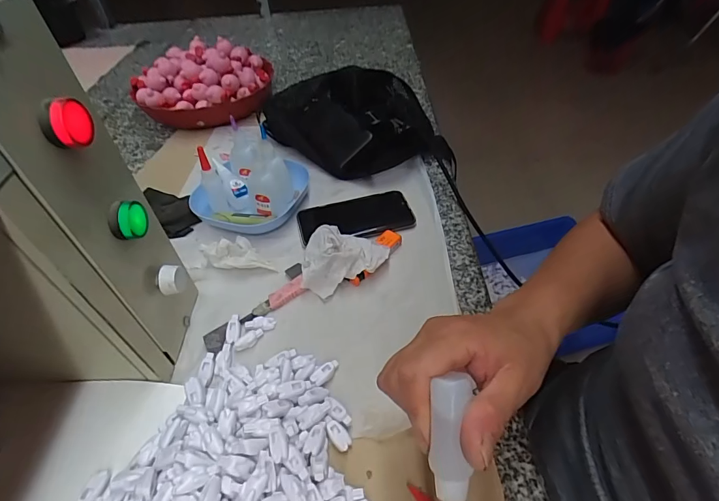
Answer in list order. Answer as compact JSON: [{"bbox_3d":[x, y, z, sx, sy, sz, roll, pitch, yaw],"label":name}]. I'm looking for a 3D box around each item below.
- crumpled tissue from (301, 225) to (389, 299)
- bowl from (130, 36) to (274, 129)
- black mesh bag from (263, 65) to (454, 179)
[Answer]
[{"bbox_3d":[-0.015,0.007,0.421,0.089,0.032,0.067,-6,46,-1],"label":"crumpled tissue"},{"bbox_3d":[-0.282,-0.295,0.691,0.243,0.078,0.200,-5,46,-1],"label":"bowl"},{"bbox_3d":[-0.015,-0.205,0.594,0.218,0.084,0.251,-26,50,-19],"label":"black mesh bag"}]

